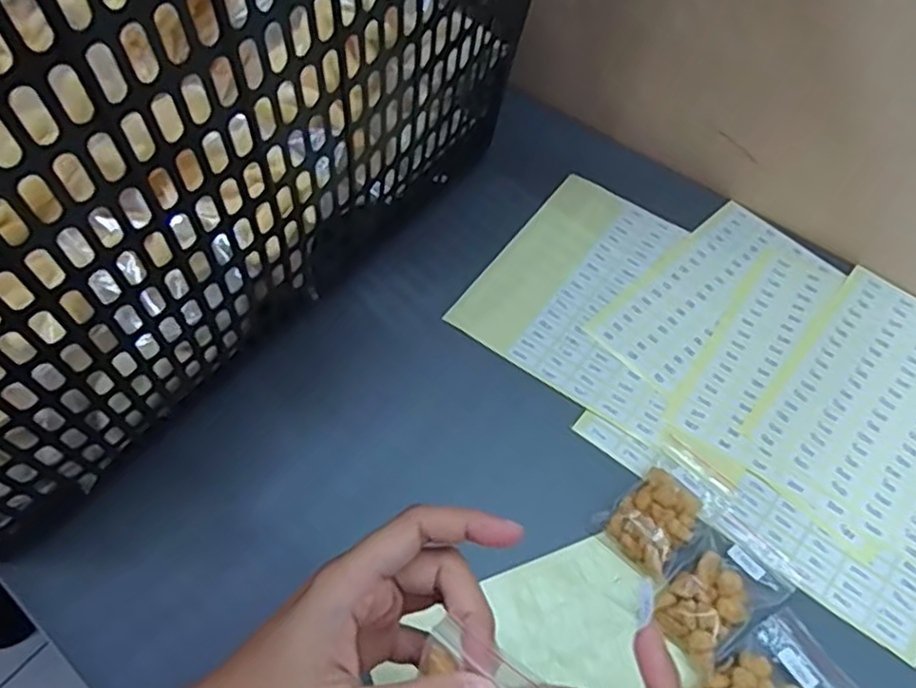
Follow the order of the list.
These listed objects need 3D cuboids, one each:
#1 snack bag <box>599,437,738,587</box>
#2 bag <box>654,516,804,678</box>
[{"bbox_3d":[0.119,0.091,0.389,0.045,0.014,0.076,40,67,22],"label":"snack bag"},{"bbox_3d":[0.139,0.129,0.364,0.077,0.016,0.047,-37,65,-19],"label":"bag"}]

